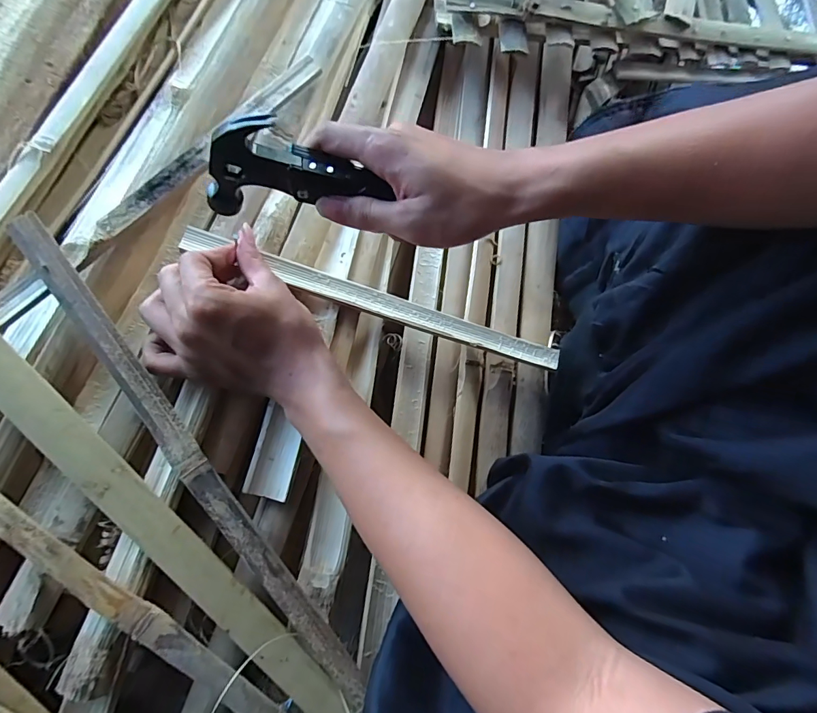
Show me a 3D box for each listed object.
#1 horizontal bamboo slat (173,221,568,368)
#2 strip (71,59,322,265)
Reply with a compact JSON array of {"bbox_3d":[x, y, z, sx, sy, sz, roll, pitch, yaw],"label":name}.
[{"bbox_3d":[-0.017,-0.044,0.373,0.324,0.010,0.022,18,73,-13],"label":"horizontal bamboo slat"},{"bbox_3d":[-0.152,-0.157,0.335,0.016,0.007,0.238,46,73,-17],"label":"strip"}]

